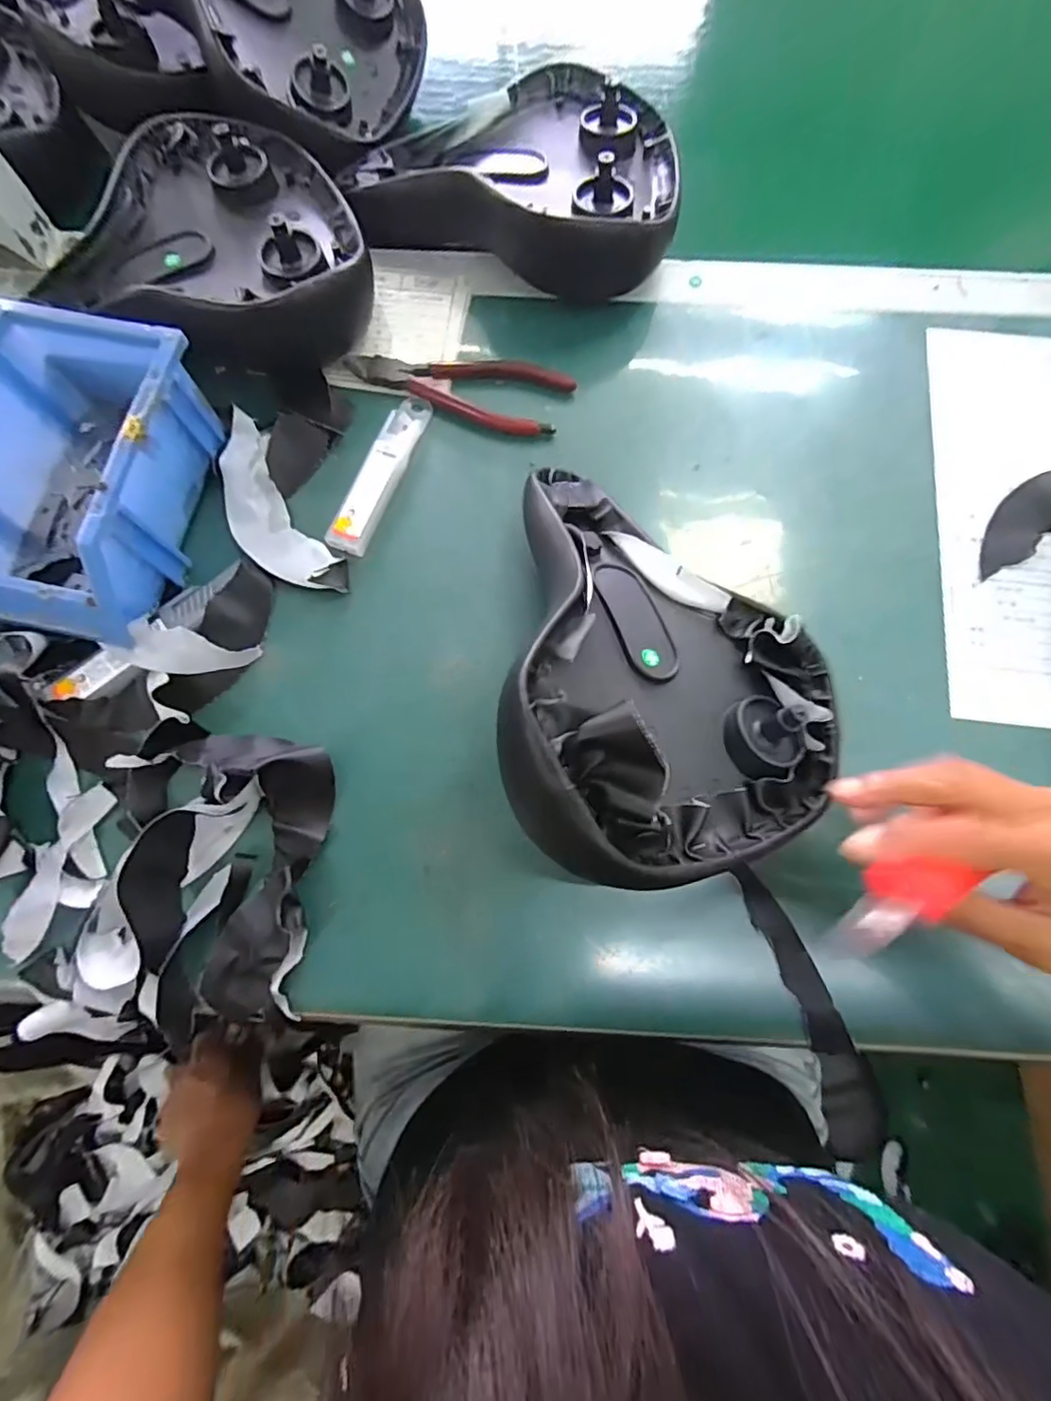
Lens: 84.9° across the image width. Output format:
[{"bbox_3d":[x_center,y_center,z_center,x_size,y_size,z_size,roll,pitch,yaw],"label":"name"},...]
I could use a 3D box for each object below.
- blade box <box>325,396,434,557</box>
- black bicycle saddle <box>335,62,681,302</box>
[{"bbox_3d":[-0.096,-0.156,0.385,0.026,0.008,0.126,18,77,4],"label":"blade box"},{"bbox_3d":[-0.009,-0.383,0.419,0.233,0.064,0.169,7,77,2],"label":"black bicycle saddle"}]

